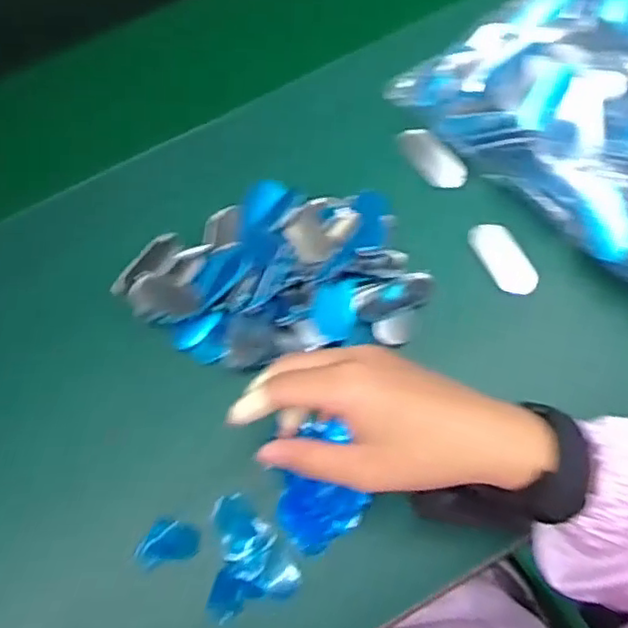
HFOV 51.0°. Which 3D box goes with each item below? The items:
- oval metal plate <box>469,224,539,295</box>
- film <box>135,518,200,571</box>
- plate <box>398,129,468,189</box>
[{"bbox_3d":[0.141,-0.041,0.490,0.027,0.004,0.060,-33,82,10],"label":"oval metal plate"},{"bbox_3d":[-0.097,0.150,0.436,0.039,0.013,0.027,-15,71,-4],"label":"film"},{"bbox_3d":[0.093,-0.123,0.520,0.028,0.004,0.063,-43,74,6],"label":"plate"}]

